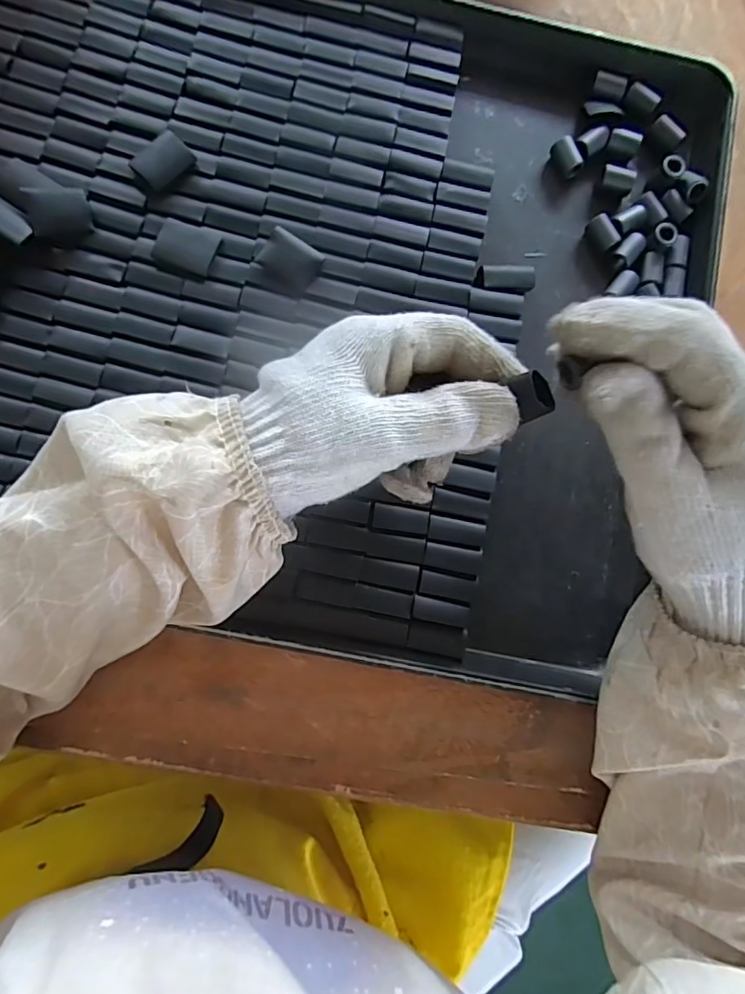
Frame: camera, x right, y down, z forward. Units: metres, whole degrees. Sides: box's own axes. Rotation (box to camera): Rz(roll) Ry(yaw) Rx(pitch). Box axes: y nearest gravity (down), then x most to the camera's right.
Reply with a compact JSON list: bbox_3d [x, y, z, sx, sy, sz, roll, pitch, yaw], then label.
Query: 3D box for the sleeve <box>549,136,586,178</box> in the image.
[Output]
[{"bbox_3d":[0.122,-0.212,0.337,0.010,0.014,0.024,-33,88,-9],"label":"sleeve"}]

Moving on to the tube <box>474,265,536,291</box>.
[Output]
[{"bbox_3d":[0.077,-0.128,0.320,0.035,0.014,0.016,2,83,-6],"label":"tube"}]

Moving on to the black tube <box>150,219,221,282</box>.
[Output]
[{"bbox_3d":[-0.105,-0.139,0.302,0.033,0.004,0.030,18,82,-4],"label":"black tube"}]

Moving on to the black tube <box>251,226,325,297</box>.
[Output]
[{"bbox_3d":[-0.048,-0.131,0.304,0.032,0.007,0.029,32,81,-1],"label":"black tube"}]

